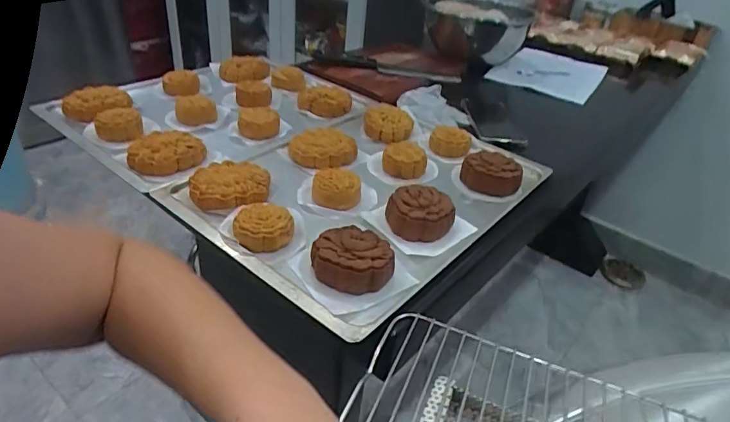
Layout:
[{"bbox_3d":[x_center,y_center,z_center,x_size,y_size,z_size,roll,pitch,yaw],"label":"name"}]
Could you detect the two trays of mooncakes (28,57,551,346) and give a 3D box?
[{"bbox_3d":[-0.101,-0.100,0.669,0.587,0.043,0.417,29,41,29],"label":"two trays of mooncakes"}]

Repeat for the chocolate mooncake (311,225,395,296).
[{"bbox_3d":[-0.011,0.048,0.463,0.068,0.027,0.068,4,35,-3],"label":"chocolate mooncake"}]

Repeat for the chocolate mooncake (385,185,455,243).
[{"bbox_3d":[0.062,0.000,0.539,0.073,0.034,0.061,8,35,3],"label":"chocolate mooncake"}]

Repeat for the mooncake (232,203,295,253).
[{"bbox_3d":[-0.104,0.017,0.496,0.055,0.023,0.053,4,35,-3],"label":"mooncake"}]

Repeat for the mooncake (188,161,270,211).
[{"bbox_3d":[-0.156,-0.029,0.557,0.087,0.025,0.081,-5,36,-15],"label":"mooncake"}]

